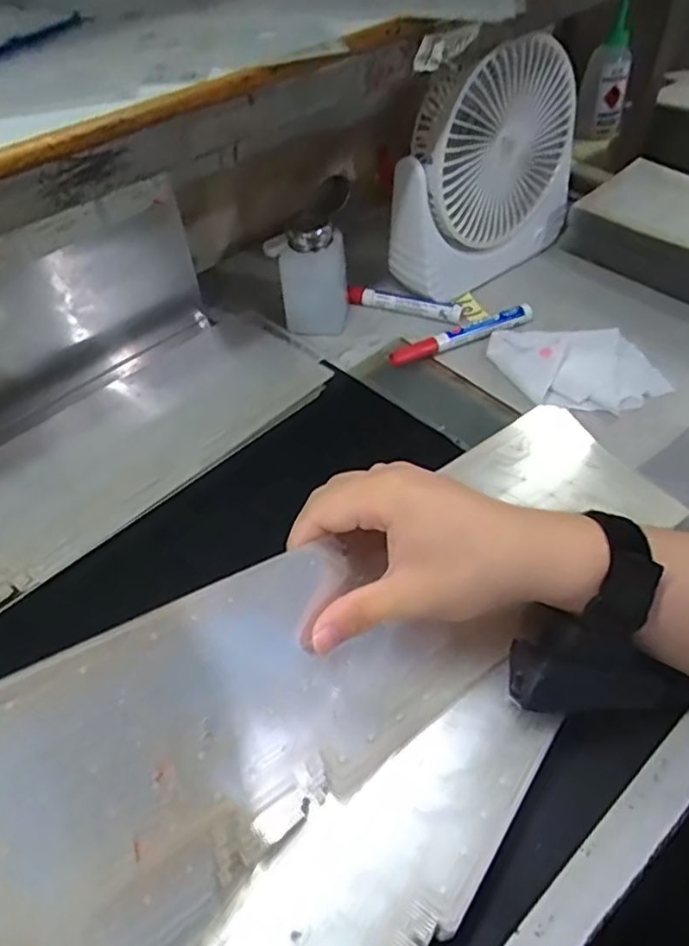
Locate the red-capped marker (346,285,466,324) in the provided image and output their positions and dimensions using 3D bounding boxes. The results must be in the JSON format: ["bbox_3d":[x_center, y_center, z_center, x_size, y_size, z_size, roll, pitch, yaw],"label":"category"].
[{"bbox_3d":[0.057,-0.161,0.599,0.111,0.022,0.015,15,51,16],"label":"red-capped marker"}]

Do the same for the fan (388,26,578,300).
[{"bbox_3d":[0.132,-0.276,0.573,0.196,0.203,0.070,-35,55,-25],"label":"fan"}]

